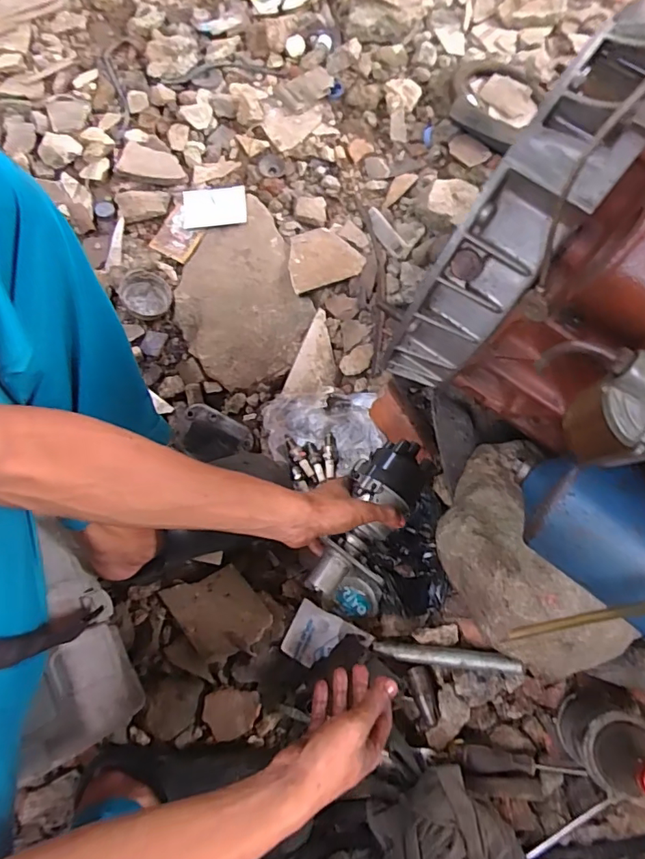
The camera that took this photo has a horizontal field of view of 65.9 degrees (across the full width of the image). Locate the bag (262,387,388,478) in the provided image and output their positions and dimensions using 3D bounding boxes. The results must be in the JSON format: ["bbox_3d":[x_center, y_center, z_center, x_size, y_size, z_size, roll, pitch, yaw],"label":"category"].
[{"bbox_3d":[0.001,0.002,0.715,0.160,0.030,0.129,-8,74,-3],"label":"bag"}]

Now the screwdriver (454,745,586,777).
[{"bbox_3d":[0.232,0.395,0.593,0.144,0.028,0.025,4,74,1],"label":"screwdriver"}]

